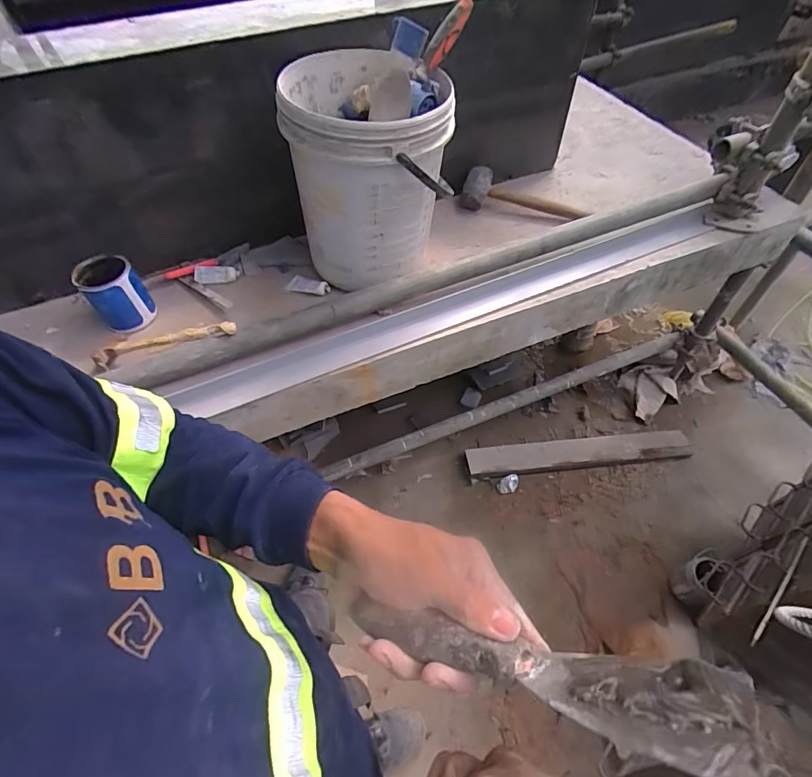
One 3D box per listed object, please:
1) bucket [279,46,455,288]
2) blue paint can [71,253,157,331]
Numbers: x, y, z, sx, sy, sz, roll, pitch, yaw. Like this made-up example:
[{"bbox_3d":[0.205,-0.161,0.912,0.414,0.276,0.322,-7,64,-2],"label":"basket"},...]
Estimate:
[{"bbox_3d":[-0.071,-0.418,0.920,0.291,0.367,0.317,-8,54,-3],"label":"bucket"},{"bbox_3d":[-0.592,-0.194,0.932,0.102,0.138,0.109,-1,54,2],"label":"blue paint can"}]

